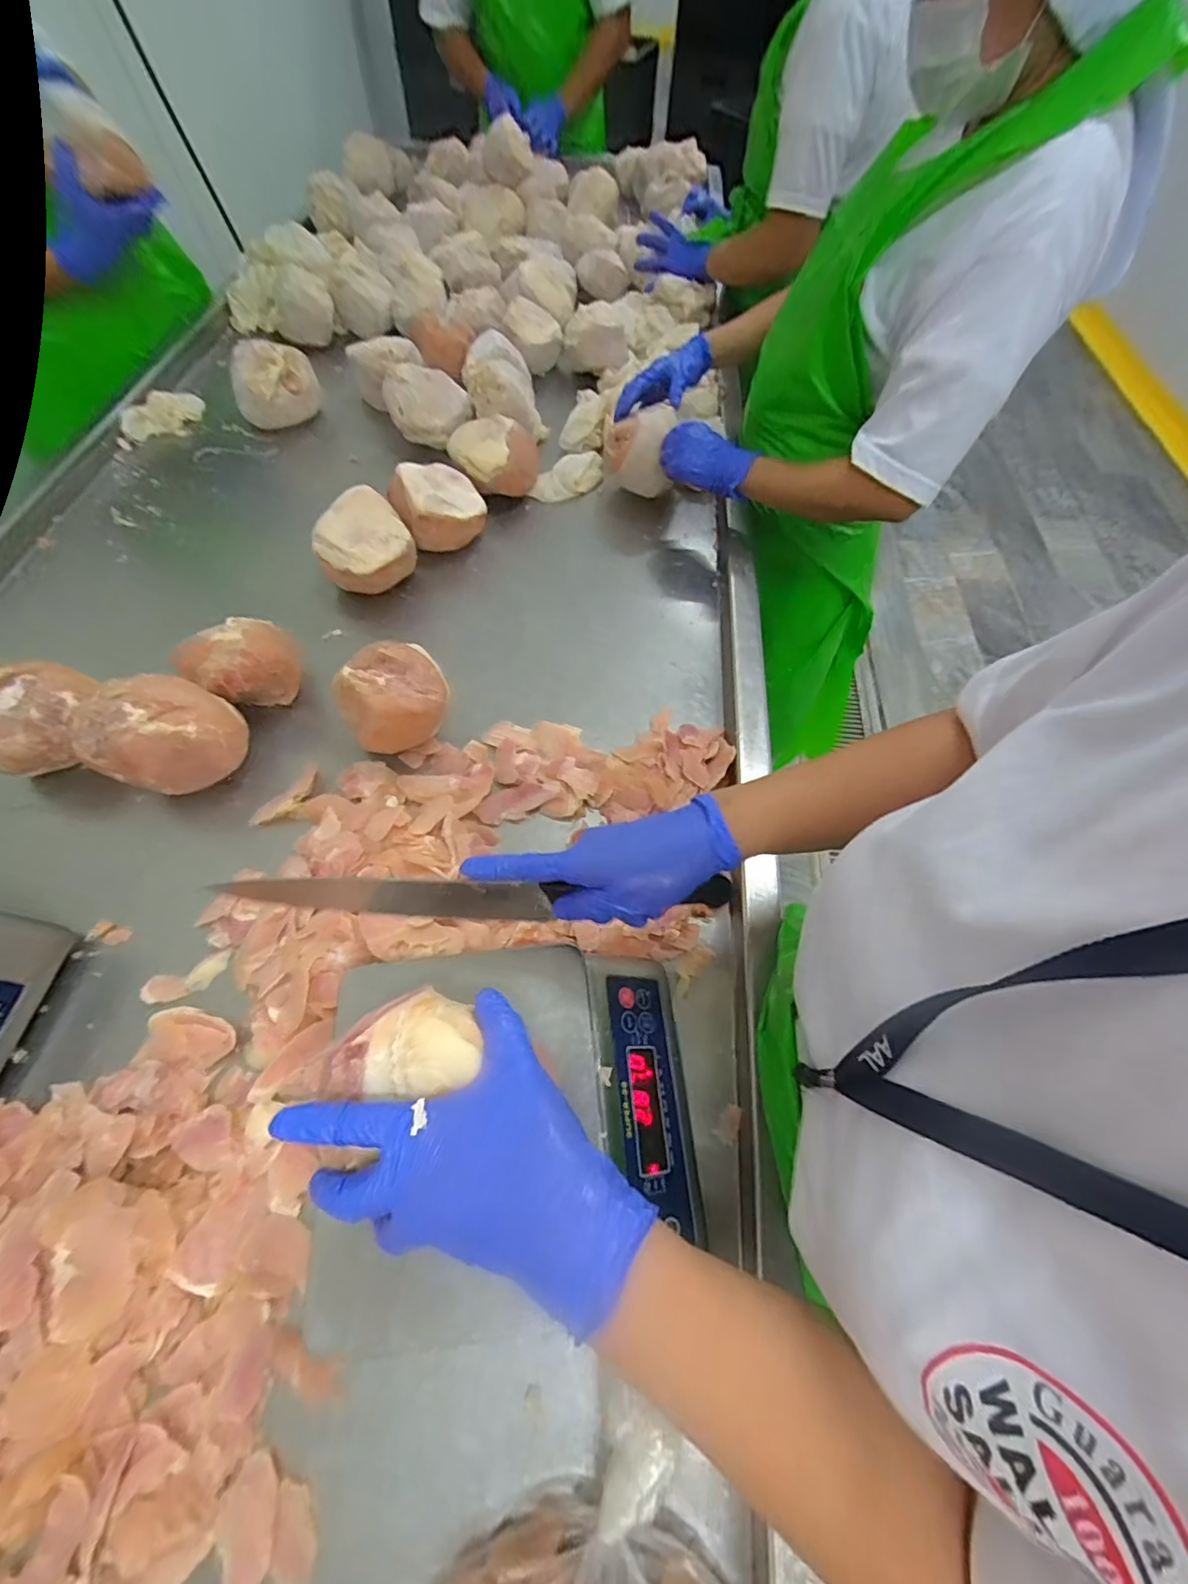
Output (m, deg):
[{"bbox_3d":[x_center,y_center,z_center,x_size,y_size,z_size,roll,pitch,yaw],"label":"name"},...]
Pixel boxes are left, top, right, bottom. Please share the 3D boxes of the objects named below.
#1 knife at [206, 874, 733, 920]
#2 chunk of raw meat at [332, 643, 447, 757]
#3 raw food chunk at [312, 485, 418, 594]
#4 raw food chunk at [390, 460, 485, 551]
[{"bbox_3d":[-0.082,0.079,0.404,0.342,0.056,0.012,2,60,-3],"label":"knife"},{"bbox_3d":[-0.220,-0.098,0.622,0.110,0.100,0.100,-24,64,-15],"label":"chunk of raw meat"},{"bbox_3d":[-0.305,-0.324,0.749,0.123,0.102,0.112,-23,64,-14],"label":"raw food chunk"},{"bbox_3d":[-0.225,-0.415,0.806,0.128,0.079,0.107,-15,62,-10],"label":"raw food chunk"}]

